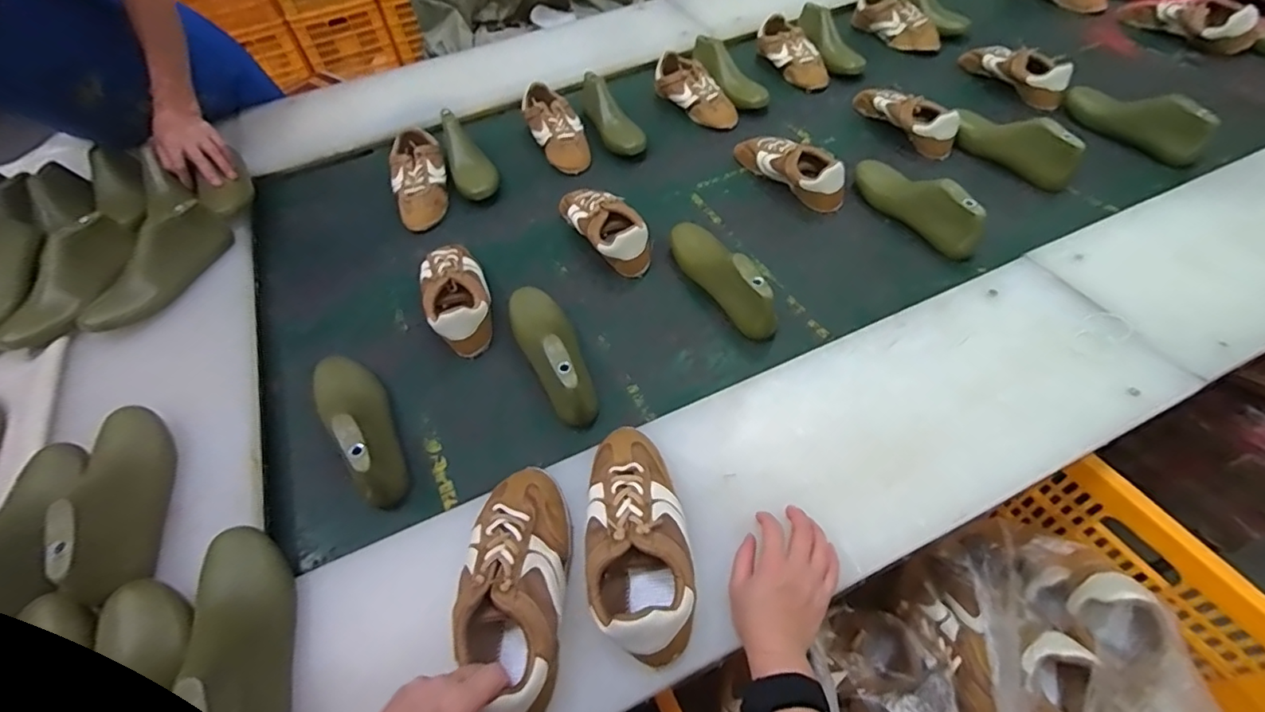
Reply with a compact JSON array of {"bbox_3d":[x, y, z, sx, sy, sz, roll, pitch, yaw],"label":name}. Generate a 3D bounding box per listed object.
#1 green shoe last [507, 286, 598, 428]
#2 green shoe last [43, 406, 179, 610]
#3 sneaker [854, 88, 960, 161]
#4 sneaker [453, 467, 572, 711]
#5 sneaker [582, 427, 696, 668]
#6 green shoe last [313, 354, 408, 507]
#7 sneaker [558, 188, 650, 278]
[{"bbox_3d":[-0.111,-0.020,0.726,0.068,0.084,0.237,-26,55,-14],"label":"green shoe last"},{"bbox_3d":[-0.548,0.139,0.571,0.066,0.082,0.237,-22,54,-11],"label":"green shoe last"},{"bbox_3d":[0.498,-0.453,1.019,0.073,0.065,0.235,-29,56,-15],"label":"sneaker"},{"bbox_3d":[-0.108,0.205,0.501,0.091,0.075,0.222,-7,46,1],"label":"sneaker"},{"bbox_3d":[0.004,0.167,0.524,0.092,0.067,0.221,-6,53,1],"label":"sneaker"},{"bbox_3d":[-0.338,0.076,0.671,0.067,0.085,0.233,-29,56,-15],"label":"green shoe last"},{"bbox_3d":[-0.050,-0.217,0.877,0.085,0.067,0.216,-30,56,-16],"label":"sneaker"}]

